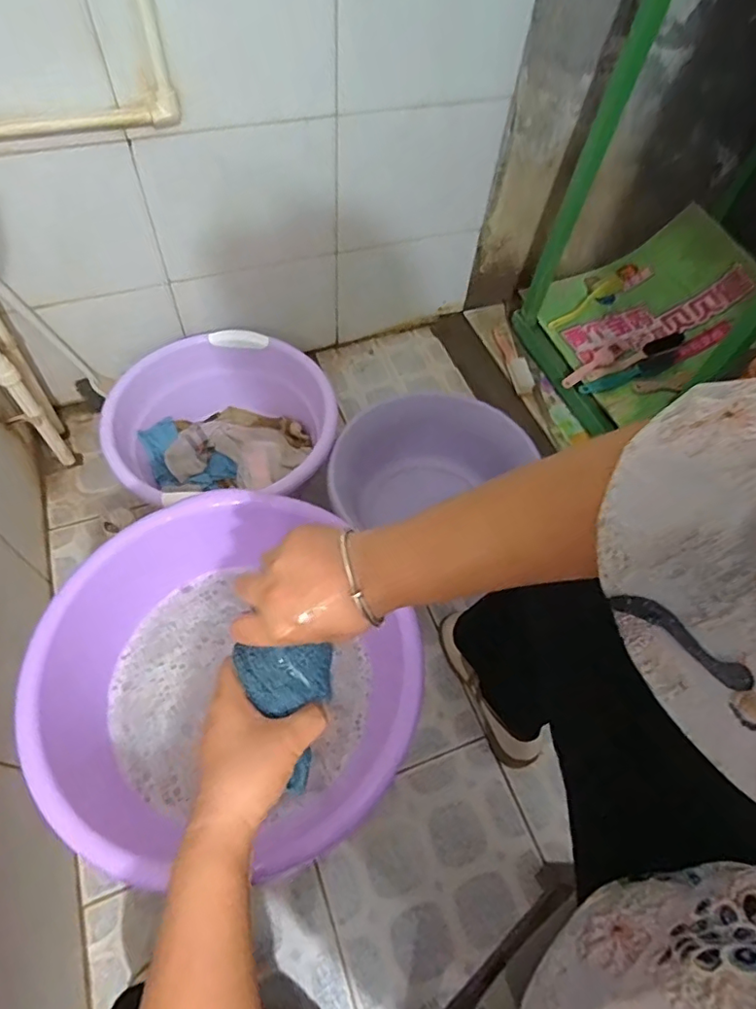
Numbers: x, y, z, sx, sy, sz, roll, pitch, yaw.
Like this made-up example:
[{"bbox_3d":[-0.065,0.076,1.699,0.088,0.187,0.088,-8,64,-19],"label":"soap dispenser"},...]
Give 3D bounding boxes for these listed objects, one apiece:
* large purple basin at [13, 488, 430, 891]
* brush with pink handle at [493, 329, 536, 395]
[{"bbox_3d":[-0.141,0.193,0.574,0.341,0.119,0.322,2,58,-3],"label":"large purple basin"},{"bbox_3d":[0.309,-0.331,1.275,0.041,0.027,0.202,-6,59,-8],"label":"brush with pink handle"}]

